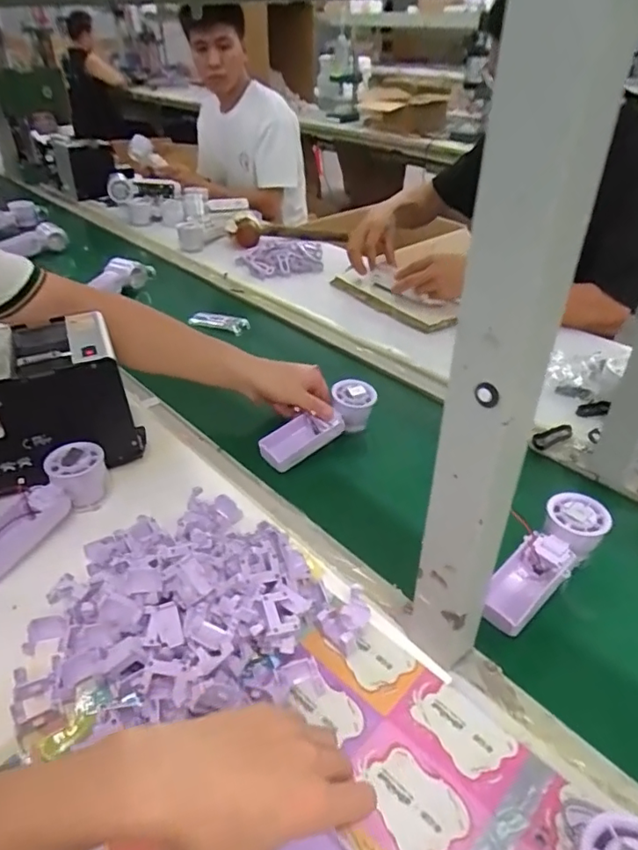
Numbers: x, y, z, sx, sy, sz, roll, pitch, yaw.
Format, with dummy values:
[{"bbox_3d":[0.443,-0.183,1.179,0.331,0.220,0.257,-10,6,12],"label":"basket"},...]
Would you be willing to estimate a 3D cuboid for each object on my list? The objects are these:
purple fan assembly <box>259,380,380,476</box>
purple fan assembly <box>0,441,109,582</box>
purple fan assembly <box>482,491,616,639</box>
[{"bbox_3d":[0.004,0.007,0.712,0.164,0.054,0.058,-33,45,-15],"label":"purple fan assembly"},{"bbox_3d":[-0.289,0.087,0.572,0.053,0.062,0.167,21,55,27],"label":"purple fan assembly"},{"bbox_3d":[0.215,0.132,0.532,0.174,0.043,0.054,-39,49,-25],"label":"purple fan assembly"}]

